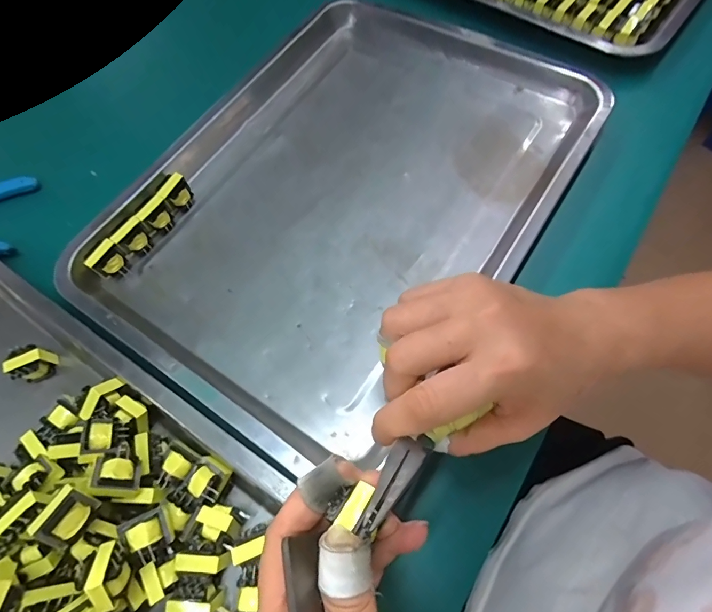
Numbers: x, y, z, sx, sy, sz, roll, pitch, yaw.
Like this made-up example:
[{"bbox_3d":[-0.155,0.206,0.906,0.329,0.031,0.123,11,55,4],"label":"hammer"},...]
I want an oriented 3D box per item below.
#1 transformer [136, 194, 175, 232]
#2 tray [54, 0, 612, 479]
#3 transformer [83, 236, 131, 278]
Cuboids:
[{"bbox_3d":[-0.156,-0.070,0.327,0.014,0.028,0.023,27,71,14],"label":"transformer"},{"bbox_3d":[-0.013,-0.100,0.333,0.299,0.033,0.382,30,72,15],"label":"tray"},{"bbox_3d":[-0.186,-0.033,0.311,0.016,0.025,0.024,36,73,16],"label":"transformer"}]

